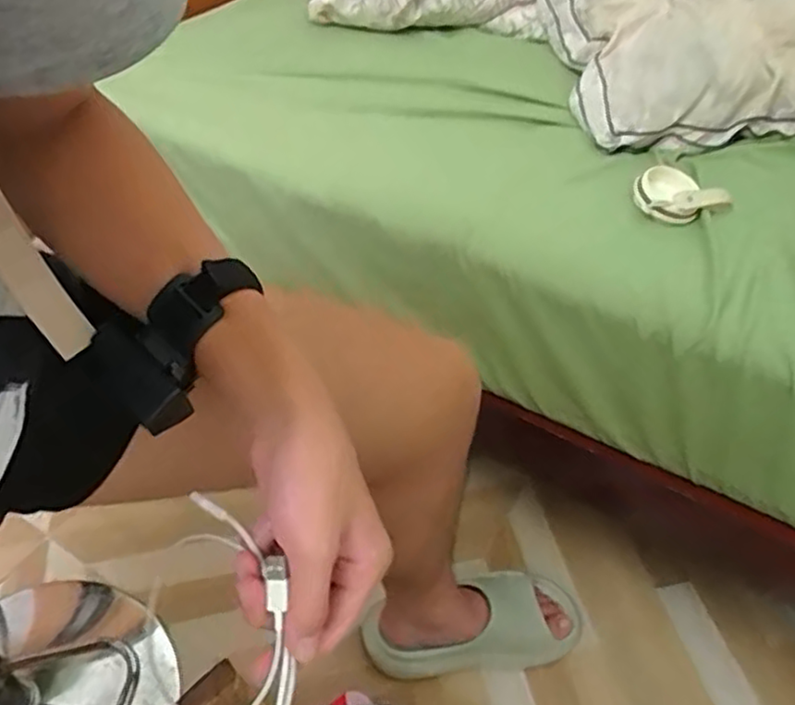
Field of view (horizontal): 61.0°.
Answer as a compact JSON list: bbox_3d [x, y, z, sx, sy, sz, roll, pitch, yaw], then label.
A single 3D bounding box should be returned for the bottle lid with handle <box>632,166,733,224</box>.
[{"bbox_3d":[0.366,-0.200,0.873,0.116,0.047,0.063,20,49,16],"label":"bottle lid with handle"}]

